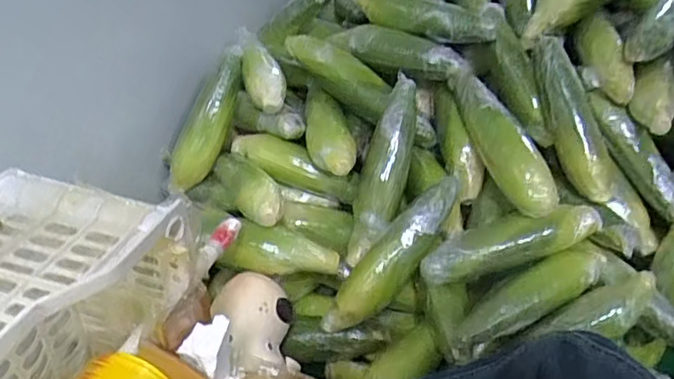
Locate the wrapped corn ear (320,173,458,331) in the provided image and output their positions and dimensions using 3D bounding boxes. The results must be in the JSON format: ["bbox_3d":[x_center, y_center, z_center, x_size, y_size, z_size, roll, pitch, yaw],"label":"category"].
[{"bbox_3d":[0.077,0.095,0.779,0.265,0.047,0.061,-50,50,-4],"label":"wrapped corn ear"}]

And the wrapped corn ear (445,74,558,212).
[{"bbox_3d":[0.219,-0.075,0.788,0.061,0.064,0.250,-12,55,-17],"label":"wrapped corn ear"}]

